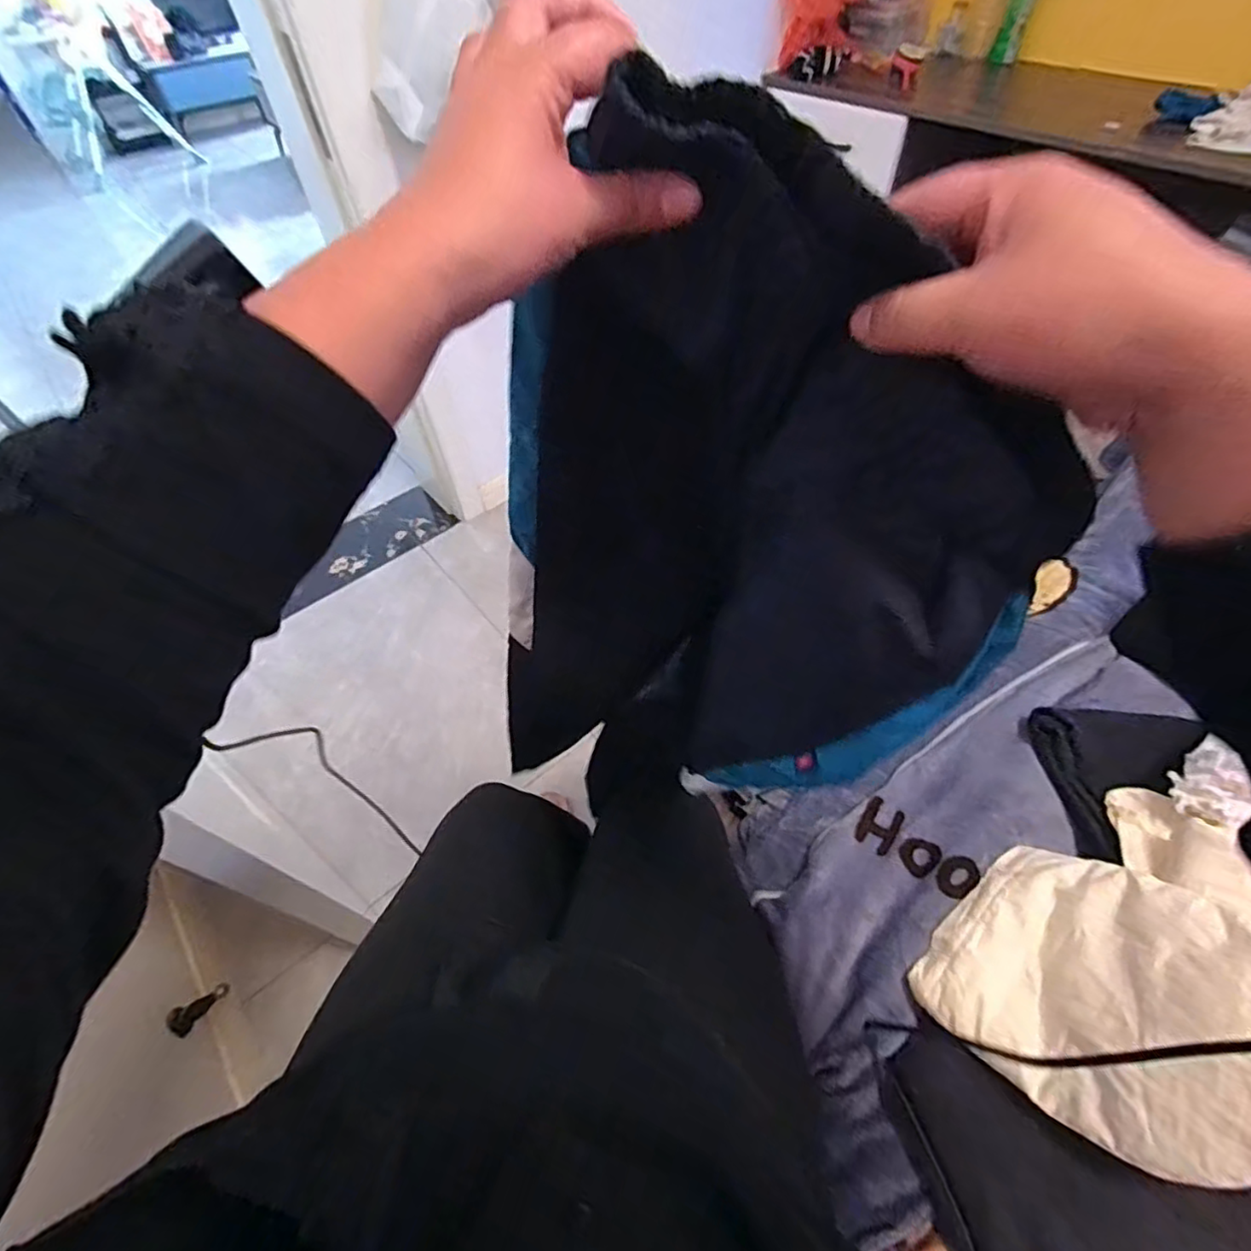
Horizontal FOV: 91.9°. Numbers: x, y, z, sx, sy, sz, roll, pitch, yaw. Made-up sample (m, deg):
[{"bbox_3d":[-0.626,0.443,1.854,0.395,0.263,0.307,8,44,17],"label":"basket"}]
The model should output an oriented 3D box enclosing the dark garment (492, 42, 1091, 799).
[{"bbox_3d":[0.037,-0.024,0.419,0.343,0.511,0.112,29,60,23],"label":"dark garment"}]

